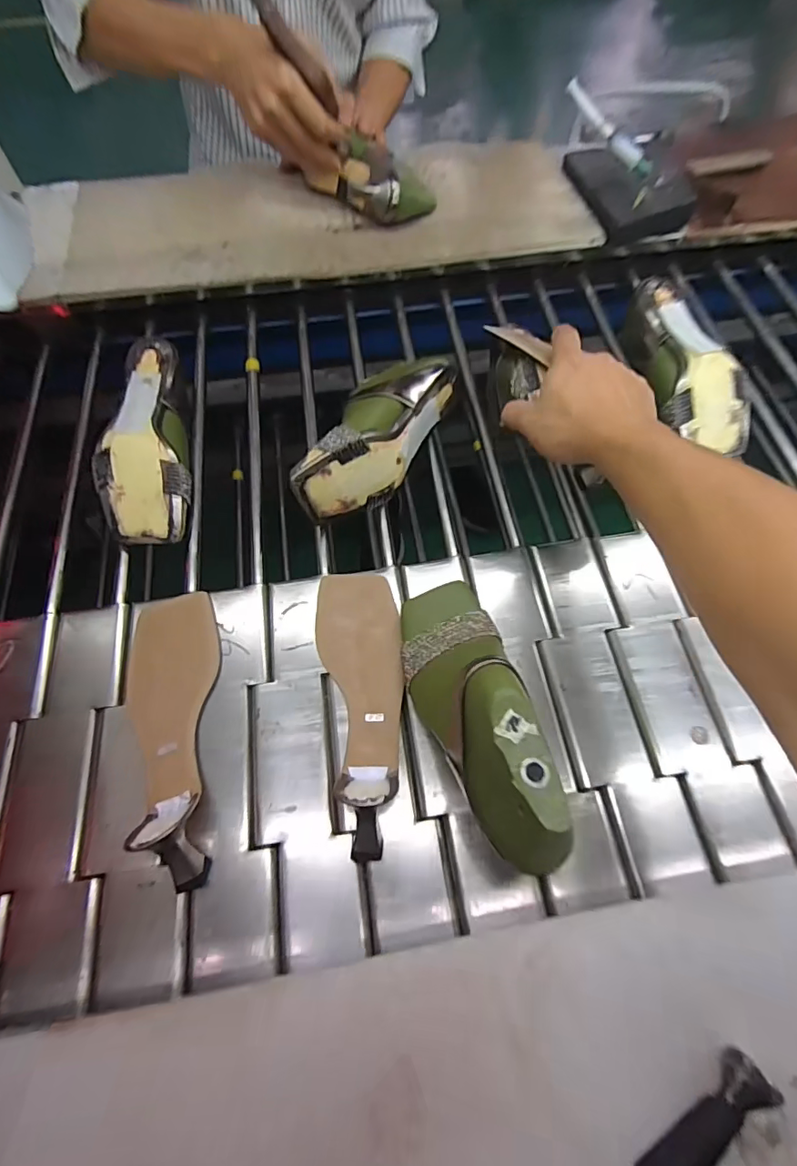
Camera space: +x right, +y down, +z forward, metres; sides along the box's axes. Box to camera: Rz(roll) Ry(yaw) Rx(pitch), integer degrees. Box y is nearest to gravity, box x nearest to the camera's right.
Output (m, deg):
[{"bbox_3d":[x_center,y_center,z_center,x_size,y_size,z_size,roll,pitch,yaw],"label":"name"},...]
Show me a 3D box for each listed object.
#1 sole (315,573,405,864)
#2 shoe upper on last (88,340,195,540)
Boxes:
[{"bbox_3d":[-0.031,0.089,0.424,0.074,0.049,0.240,-4,62,-1],"label":"sole"},{"bbox_3d":[-0.257,-0.144,0.532,0.078,0.066,0.212,-8,63,-3],"label":"shoe upper on last"}]

